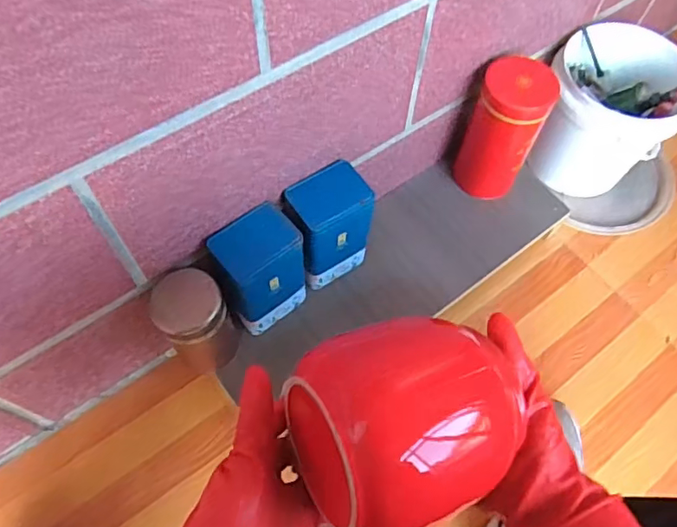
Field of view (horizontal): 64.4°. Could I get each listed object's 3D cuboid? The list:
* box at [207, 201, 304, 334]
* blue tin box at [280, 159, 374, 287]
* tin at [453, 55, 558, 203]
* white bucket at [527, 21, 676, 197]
[{"bbox_3d":[-0.102,0.011,0.693,0.107,0.161,0.075,-34,68,-19],"label":"box"},{"bbox_3d":[-0.014,-0.046,0.730,0.106,0.158,0.076,-28,66,-16],"label":"blue tin box"},{"bbox_3d":[0.243,-0.195,0.797,0.096,0.191,0.090,1,62,-2],"label":"tin"},{"bbox_3d":[0.450,-0.263,0.929,0.210,0.211,0.262,21,63,9],"label":"white bucket"}]

